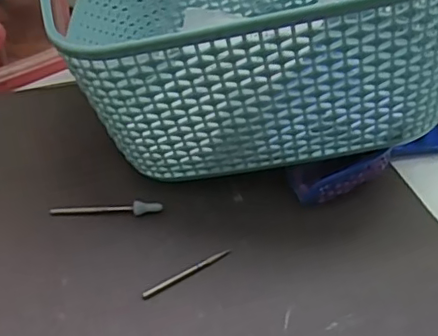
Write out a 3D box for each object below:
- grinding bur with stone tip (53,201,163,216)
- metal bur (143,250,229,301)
[{"bbox_3d":[-0.050,0.018,0.253,0.048,0.005,0.005,2,46,-4],"label":"grinding bur with stone tip"},{"bbox_3d":[-0.013,0.042,0.234,0.041,0.004,0.004,-24,53,-25],"label":"metal bur"}]

